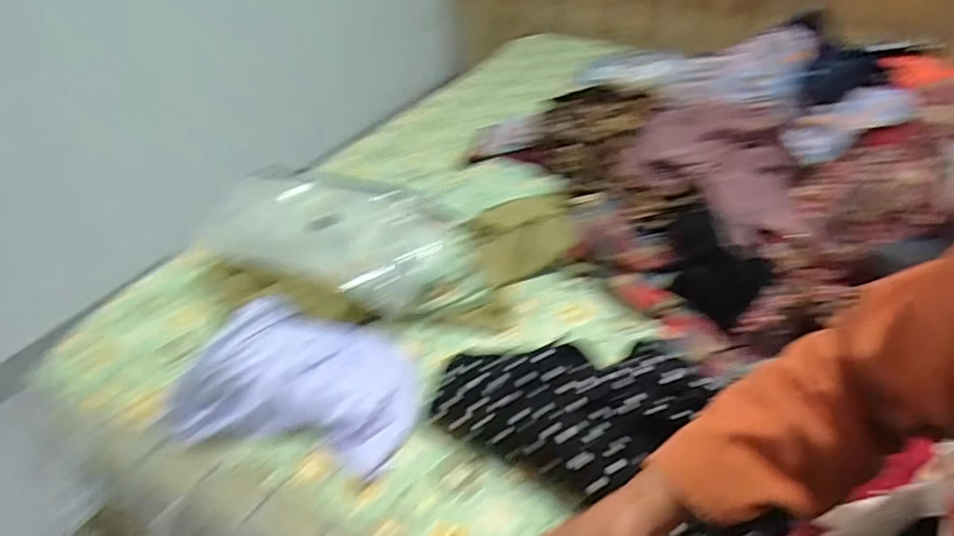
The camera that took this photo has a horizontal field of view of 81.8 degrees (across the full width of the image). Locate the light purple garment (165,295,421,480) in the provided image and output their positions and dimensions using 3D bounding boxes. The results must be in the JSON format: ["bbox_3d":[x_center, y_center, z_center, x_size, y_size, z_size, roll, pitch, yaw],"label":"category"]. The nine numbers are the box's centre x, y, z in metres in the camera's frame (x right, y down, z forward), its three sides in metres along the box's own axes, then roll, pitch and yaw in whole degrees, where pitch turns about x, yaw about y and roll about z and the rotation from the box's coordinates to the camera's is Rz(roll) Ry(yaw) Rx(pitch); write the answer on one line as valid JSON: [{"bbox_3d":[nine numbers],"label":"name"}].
[{"bbox_3d":[-0.206,0.123,0.651,0.280,0.074,0.190,8,38,9],"label":"light purple garment"}]

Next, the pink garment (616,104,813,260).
[{"bbox_3d":[0.380,-0.164,0.851,0.184,0.111,0.341,-14,40,-19],"label":"pink garment"}]

